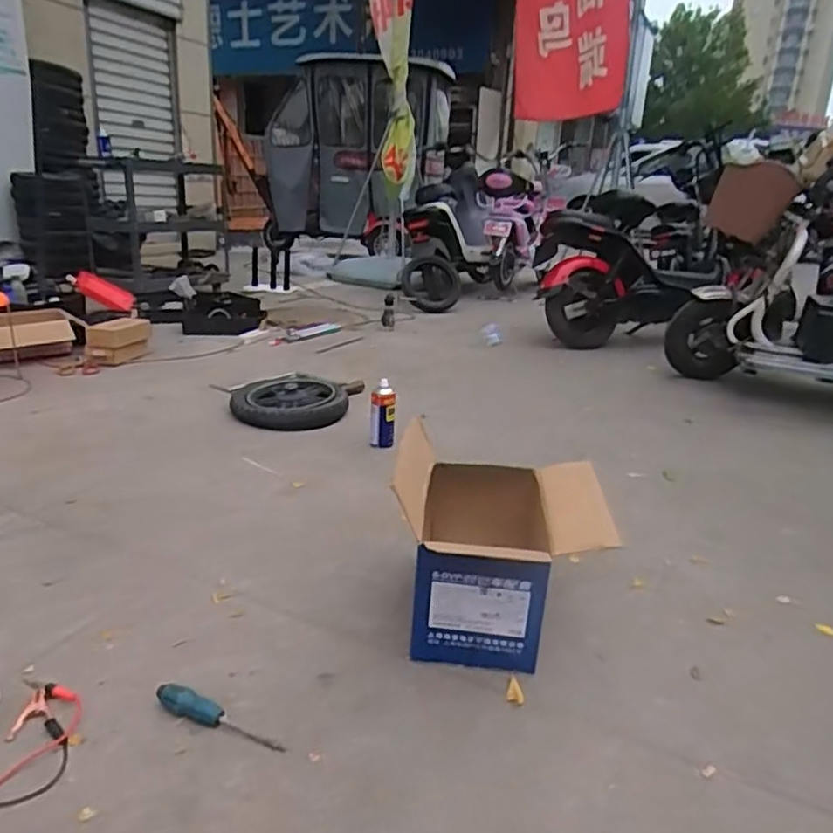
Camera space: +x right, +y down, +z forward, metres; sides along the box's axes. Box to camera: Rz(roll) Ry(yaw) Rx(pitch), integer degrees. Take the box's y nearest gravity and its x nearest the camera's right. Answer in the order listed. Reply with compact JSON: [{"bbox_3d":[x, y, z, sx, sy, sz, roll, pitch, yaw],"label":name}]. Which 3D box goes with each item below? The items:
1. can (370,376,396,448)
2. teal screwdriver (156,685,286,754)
[{"bbox_3d":[-0.089,-0.005,1.765,0.056,0.173,0.054,3,19,-1],"label":"can"},{"bbox_3d":[-0.258,0.388,0.852,0.190,0.028,0.026,11,20,19],"label":"teal screwdriver"}]

